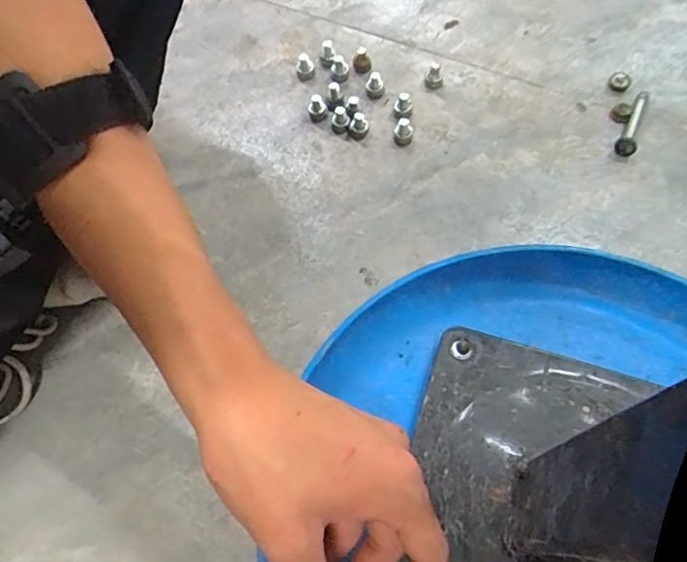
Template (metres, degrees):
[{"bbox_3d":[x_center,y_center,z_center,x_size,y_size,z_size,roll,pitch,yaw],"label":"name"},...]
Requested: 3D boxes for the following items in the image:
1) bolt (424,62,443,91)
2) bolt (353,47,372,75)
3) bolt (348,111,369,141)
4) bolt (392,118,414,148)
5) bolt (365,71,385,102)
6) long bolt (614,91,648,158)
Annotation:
[{"bbox_3d":[0.070,-0.157,0.416,0.013,0.015,0.014,5,64,6],"label":"bolt"},{"bbox_3d":[0.014,-0.174,0.430,0.014,0.016,0.015,0,64,3],"label":"bolt"},{"bbox_3d":[0.011,-0.114,0.400,0.014,0.018,0.015,-4,63,1],"label":"bolt"},{"bbox_3d":[0.044,-0.109,0.397,0.014,0.015,0.015,-1,64,3],"label":"bolt"},{"bbox_3d":[0.025,-0.151,0.419,0.014,0.016,0.016,0,64,3],"label":"bolt"},{"bbox_3d":[0.207,-0.114,0.385,0.013,0.010,0.063,23,67,14],"label":"long bolt"}]

